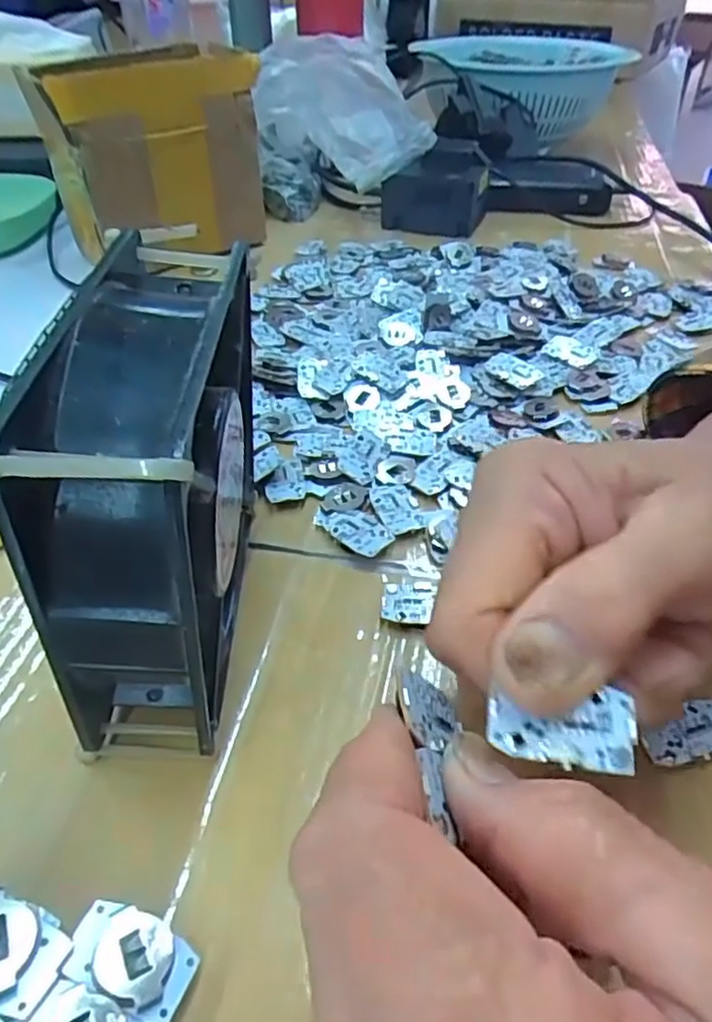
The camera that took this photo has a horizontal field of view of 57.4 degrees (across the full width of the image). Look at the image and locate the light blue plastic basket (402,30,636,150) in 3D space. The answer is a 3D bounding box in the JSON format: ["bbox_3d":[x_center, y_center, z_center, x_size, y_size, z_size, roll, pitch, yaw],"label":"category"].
[{"bbox_3d":[0.162,-0.461,0.705,0.197,0.071,0.196,-16,45,-18],"label":"light blue plastic basket"}]

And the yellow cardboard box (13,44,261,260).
[{"bbox_3d":[-0.144,-0.250,0.460,0.132,0.120,0.083,-25,48,-26],"label":"yellow cardboard box"}]

